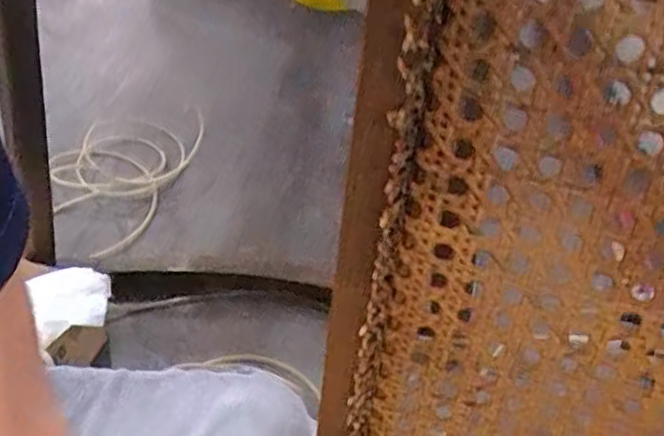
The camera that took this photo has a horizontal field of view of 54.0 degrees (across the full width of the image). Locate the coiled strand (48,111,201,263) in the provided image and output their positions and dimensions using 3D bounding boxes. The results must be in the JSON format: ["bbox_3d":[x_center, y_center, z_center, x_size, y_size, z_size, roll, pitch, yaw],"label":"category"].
[{"bbox_3d":[-0.505,-0.088,1.478,0.281,0.052,0.515,10,44,7],"label":"coiled strand"}]

